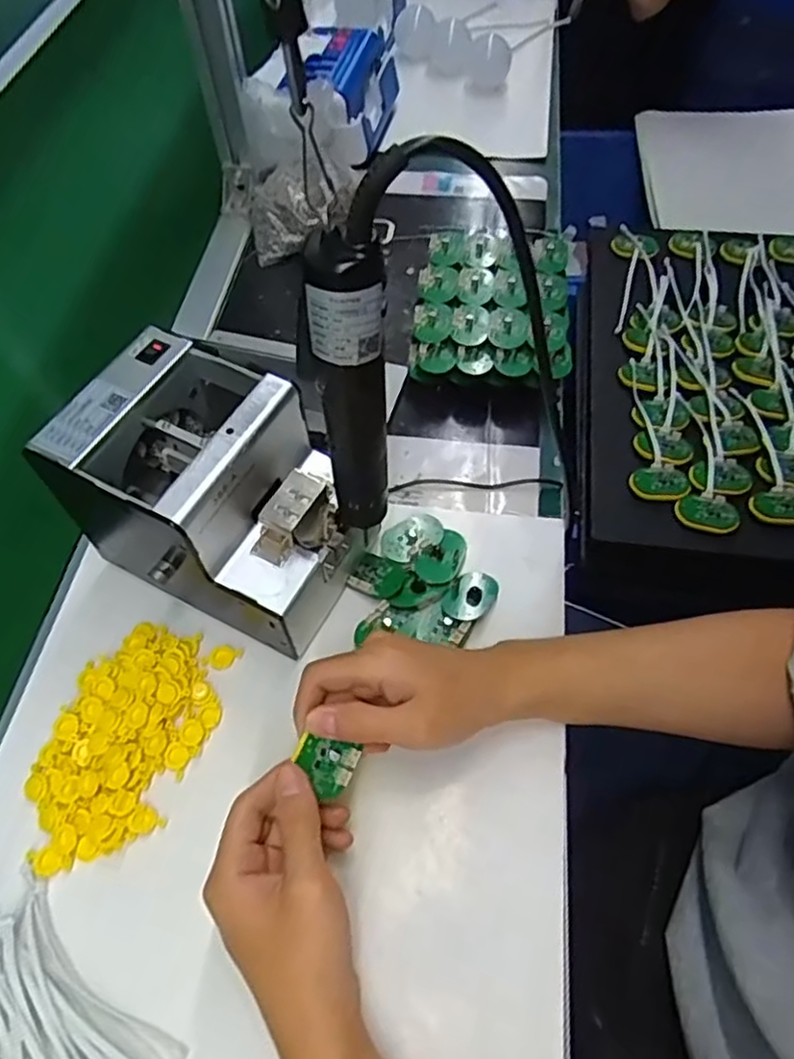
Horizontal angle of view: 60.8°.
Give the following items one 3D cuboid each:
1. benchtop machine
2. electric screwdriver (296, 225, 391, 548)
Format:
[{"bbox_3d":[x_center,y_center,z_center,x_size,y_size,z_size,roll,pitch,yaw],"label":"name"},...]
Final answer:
[{"bbox_3d":[-0.122,-0.024,0.475,0.176,0.139,0.125,27,60,17],"label":"benchtop machine"},{"bbox_3d":[-0.027,-0.072,0.374,0.040,0.192,0.033,-5,56,-3],"label":"electric screwdriver"}]

